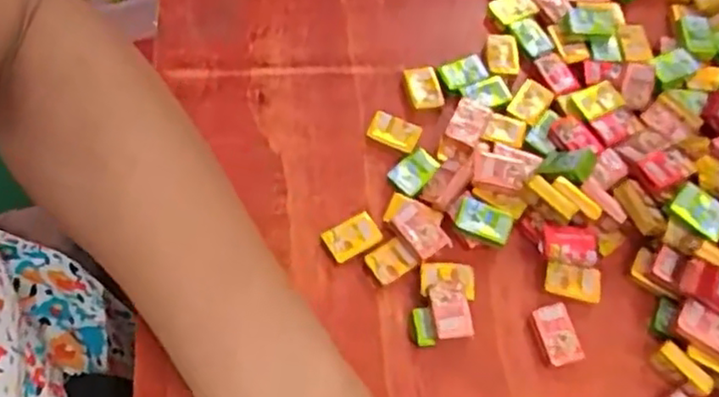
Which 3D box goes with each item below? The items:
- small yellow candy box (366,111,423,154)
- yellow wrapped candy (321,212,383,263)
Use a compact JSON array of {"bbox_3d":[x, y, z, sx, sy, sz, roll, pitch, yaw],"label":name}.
[{"bbox_3d":[0.018,-0.034,0.346,0.025,0.004,0.016,20,66,7],"label":"small yellow candy box"},{"bbox_3d":[-0.003,0.019,0.321,0.025,0.008,0.017,-27,69,-14],"label":"yellow wrapped candy"}]

